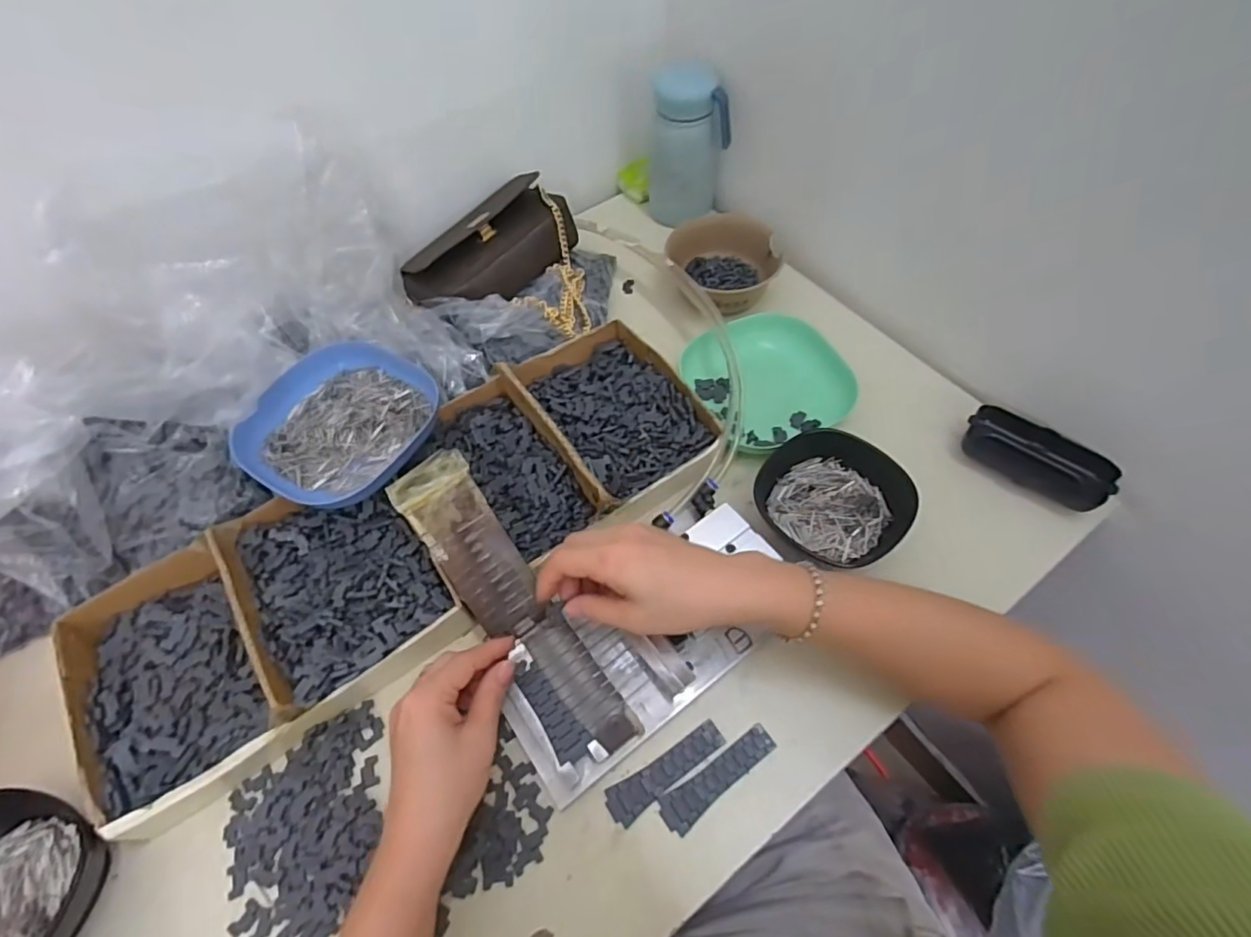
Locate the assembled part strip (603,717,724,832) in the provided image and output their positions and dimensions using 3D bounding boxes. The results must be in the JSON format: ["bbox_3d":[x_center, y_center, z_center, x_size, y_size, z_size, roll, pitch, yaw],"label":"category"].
[{"bbox_3d":[0.027,0.198,0.382,0.085,0.004,0.023,-28,61,-14],"label":"assembled part strip"}]

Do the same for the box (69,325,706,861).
[{"bbox_3d":[-0.157,0.042,0.454,0.484,0.057,0.190,-30,61,-15],"label":"box"}]

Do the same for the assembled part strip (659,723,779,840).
[{"bbox_3d":[0.060,0.199,0.379,0.085,0.004,0.023,-32,62,-16],"label":"assembled part strip"}]

